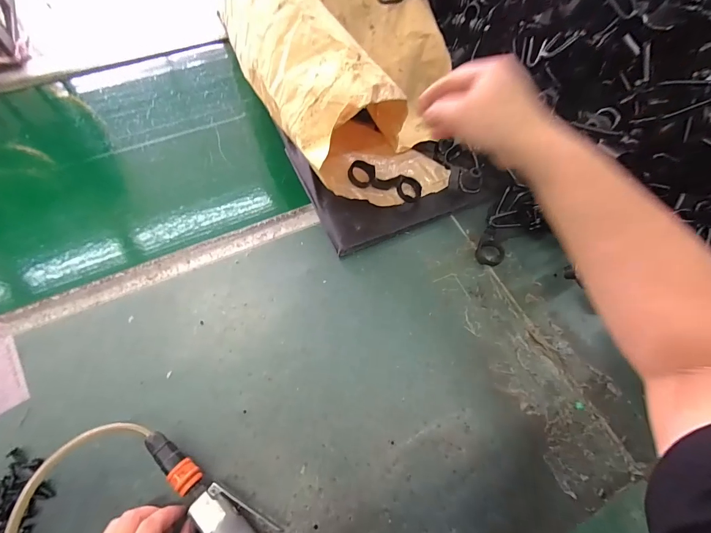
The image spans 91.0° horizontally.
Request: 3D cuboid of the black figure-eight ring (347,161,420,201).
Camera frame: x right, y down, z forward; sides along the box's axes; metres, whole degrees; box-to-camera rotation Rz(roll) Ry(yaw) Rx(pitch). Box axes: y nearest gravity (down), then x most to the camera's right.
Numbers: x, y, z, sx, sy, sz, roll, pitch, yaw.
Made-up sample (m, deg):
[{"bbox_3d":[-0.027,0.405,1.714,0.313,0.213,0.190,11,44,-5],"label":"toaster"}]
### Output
[{"bbox_3d":[0.047,-0.135,0.555,0.127,0.029,0.048,10,59,-26],"label":"black figure-eight ring"}]

